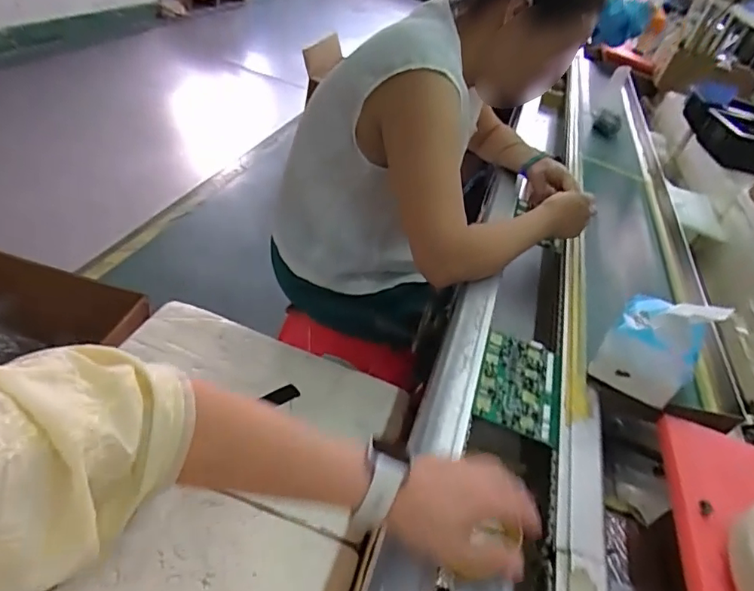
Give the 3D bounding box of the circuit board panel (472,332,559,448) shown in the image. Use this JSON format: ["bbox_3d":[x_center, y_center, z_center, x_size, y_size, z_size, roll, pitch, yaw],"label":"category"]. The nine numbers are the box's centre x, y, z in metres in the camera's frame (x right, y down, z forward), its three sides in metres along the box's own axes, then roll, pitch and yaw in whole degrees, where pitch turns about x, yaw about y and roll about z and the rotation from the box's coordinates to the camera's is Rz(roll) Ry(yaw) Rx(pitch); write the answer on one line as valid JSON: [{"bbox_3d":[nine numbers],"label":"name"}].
[{"bbox_3d":[0.173,0.100,0.647,0.094,0.011,0.158,15,40,10],"label":"circuit board panel"}]

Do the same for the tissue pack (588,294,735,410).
[{"bbox_3d":[0.341,0.057,0.659,0.102,0.100,0.126,30,45,25],"label":"tissue pack"}]

